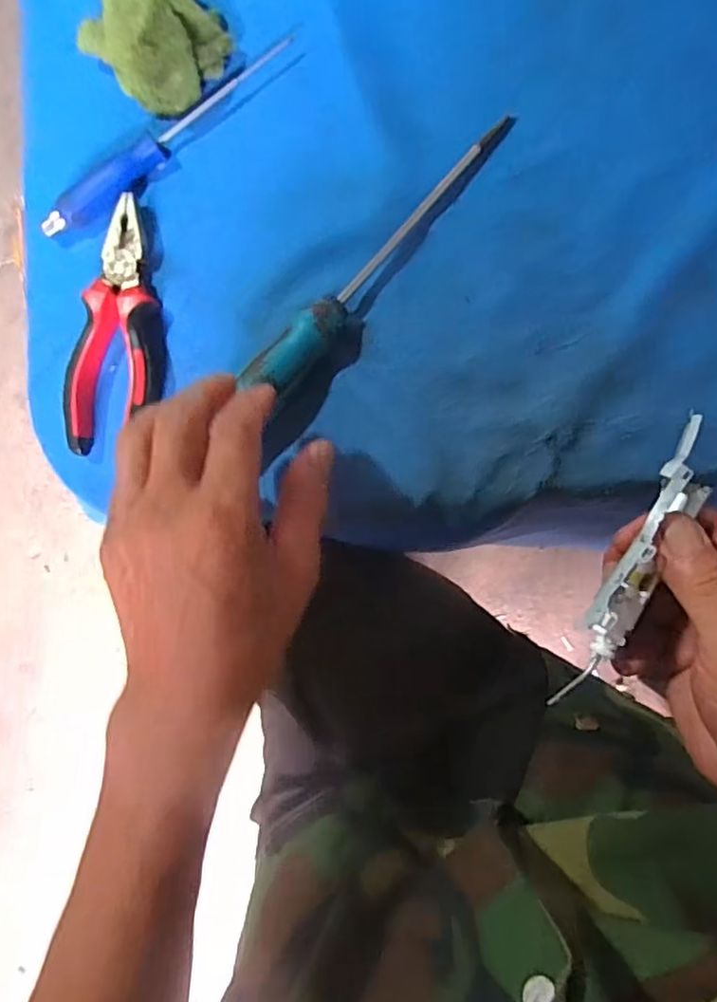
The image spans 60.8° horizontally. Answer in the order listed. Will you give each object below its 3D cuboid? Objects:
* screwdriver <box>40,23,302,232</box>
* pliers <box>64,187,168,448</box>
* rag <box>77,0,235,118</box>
[{"bbox_3d":[-0.119,-0.229,0.384,0.195,0.018,0.023,-35,80,5],"label":"screwdriver"},{"bbox_3d":[-0.147,-0.107,0.376,0.054,0.025,0.151,2,85,11],"label":"pliers"},{"bbox_3d":[-0.120,-0.285,0.371,0.060,0.052,0.077,41,92,12],"label":"rag"}]

